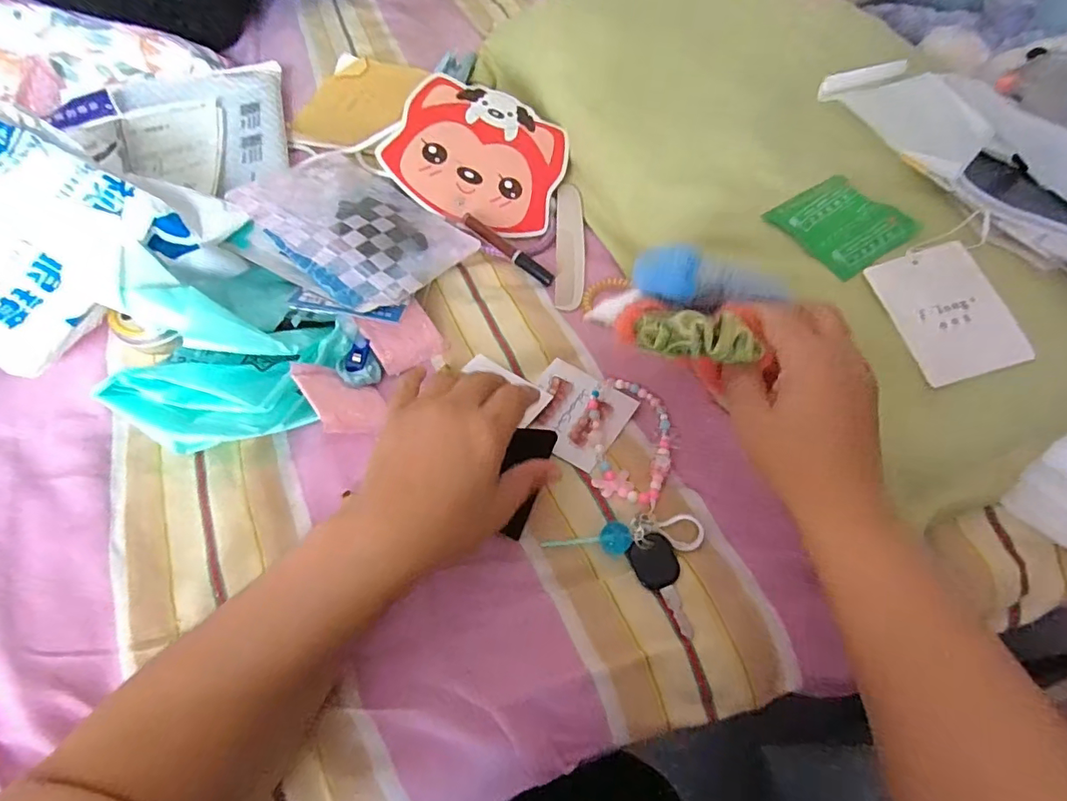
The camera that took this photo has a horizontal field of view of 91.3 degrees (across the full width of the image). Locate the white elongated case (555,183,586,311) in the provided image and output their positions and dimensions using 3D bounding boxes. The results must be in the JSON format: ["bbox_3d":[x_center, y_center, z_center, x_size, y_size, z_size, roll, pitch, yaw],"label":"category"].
[{"bbox_3d":[0.036,-0.153,0.500,0.027,0.011,0.151,2,56,1],"label":"white elongated case"}]

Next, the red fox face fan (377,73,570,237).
[{"bbox_3d":[-0.052,-0.243,0.515,0.163,0.006,0.156,19,72,-10],"label":"red fox face fan"}]

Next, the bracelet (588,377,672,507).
[{"bbox_3d":[0.069,0.025,0.380,0.063,0.016,0.104,10,56,7],"label":"bracelet"}]

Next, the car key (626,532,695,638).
[{"bbox_3d":[0.084,0.114,0.324,0.028,0.008,0.059,-20,58,-13],"label":"car key"}]

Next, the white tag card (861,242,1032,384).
[{"bbox_3d":[0.273,-0.059,0.345,0.064,0.004,0.093,-17,69,6],"label":"white tag card"}]

